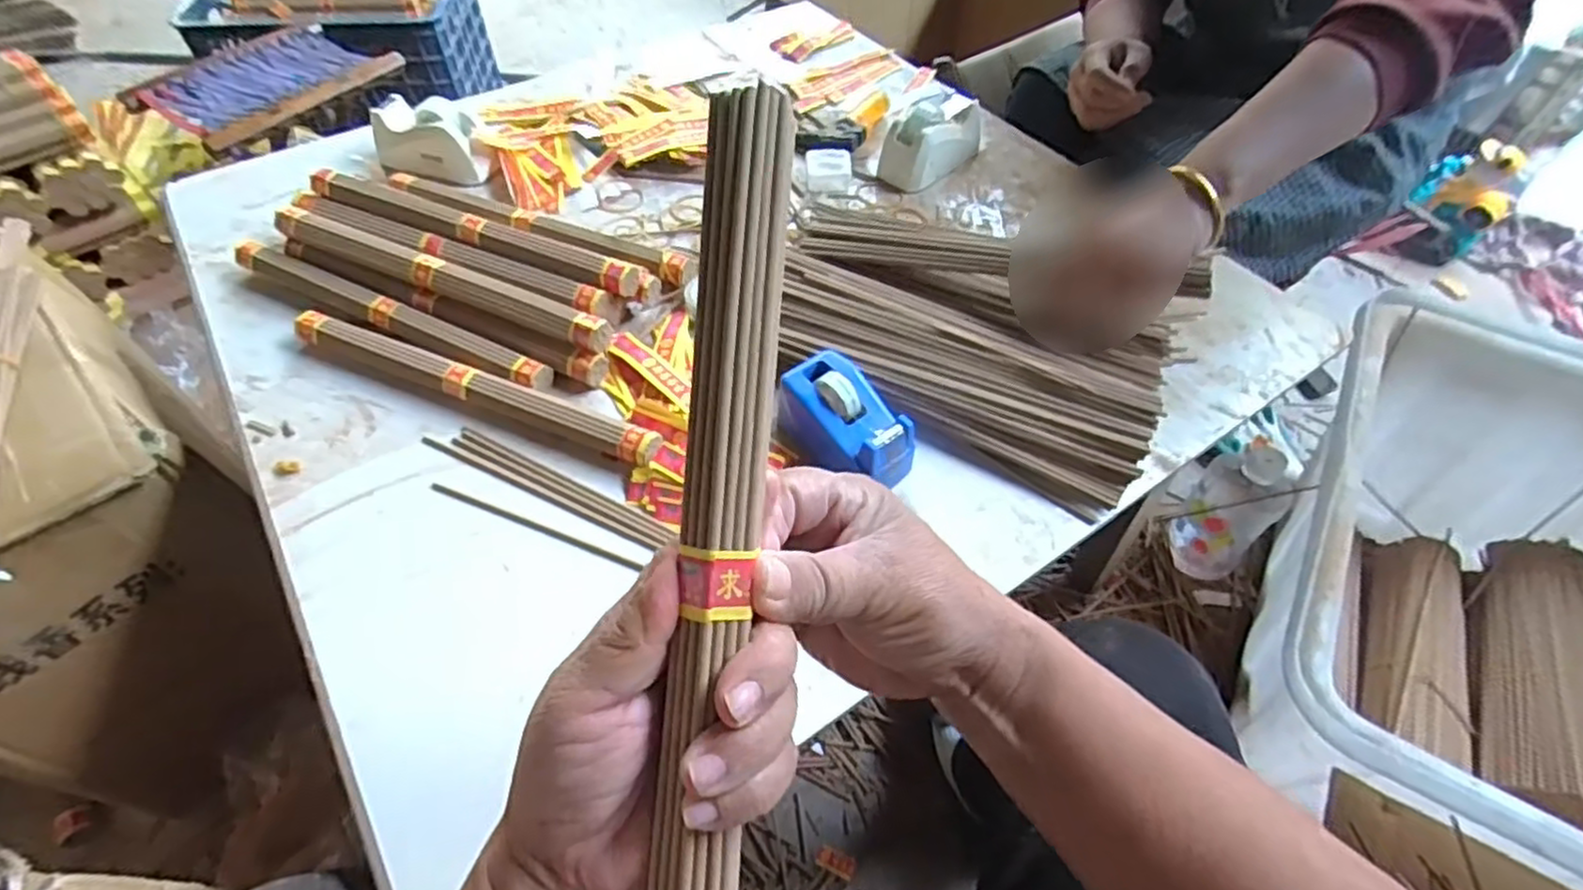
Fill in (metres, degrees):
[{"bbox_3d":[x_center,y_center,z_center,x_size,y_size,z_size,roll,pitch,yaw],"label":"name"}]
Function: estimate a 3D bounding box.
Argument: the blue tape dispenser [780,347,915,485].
[{"bbox_3d":[0.038,-0.016,0.526,0.060,0.055,0.104,-33,60,-23],"label":"blue tape dispenser"}]

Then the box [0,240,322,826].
[{"bbox_3d":[-0.699,0.068,0.703,0.419,0.319,0.266,38,61,25],"label":"box"}]

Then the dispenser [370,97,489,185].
[{"bbox_3d":[-0.359,-0.299,0.727,0.116,0.054,0.070,17,54,12],"label":"dispenser"}]

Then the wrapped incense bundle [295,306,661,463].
[{"bbox_3d":[-0.240,-0.045,0.555,0.310,0.022,0.027,19,55,13],"label":"wrapped incense bundle"}]

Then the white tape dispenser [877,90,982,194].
[{"bbox_3d":[0.146,-0.315,0.755,0.056,0.066,0.120,37,61,25],"label":"white tape dispenser"}]

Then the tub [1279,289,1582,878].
[{"bbox_3d":[0.708,0.180,0.737,0.451,0.273,0.585,27,57,19],"label":"tub"}]

